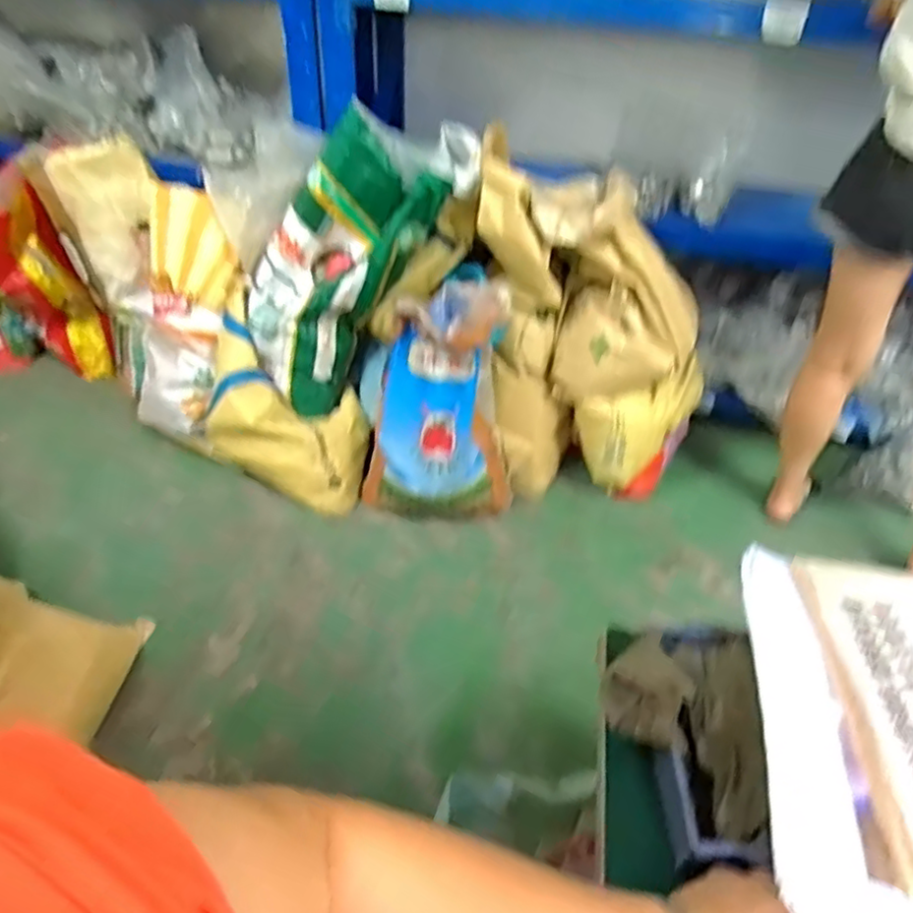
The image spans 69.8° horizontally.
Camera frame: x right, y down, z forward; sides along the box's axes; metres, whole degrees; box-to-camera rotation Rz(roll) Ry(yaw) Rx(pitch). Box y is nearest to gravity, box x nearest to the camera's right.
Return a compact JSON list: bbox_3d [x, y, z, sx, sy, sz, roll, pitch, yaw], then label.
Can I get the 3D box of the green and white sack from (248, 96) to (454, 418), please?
[{"bbox_3d":[-0.266,-0.394,1.442,0.290,0.648,0.150,32,25,4],"label":"green and white sack"}]

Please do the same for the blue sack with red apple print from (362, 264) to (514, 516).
[{"bbox_3d":[-0.046,-0.101,1.453,0.301,0.539,0.249,-13,44,-19],"label":"blue sack with red apple print"}]

